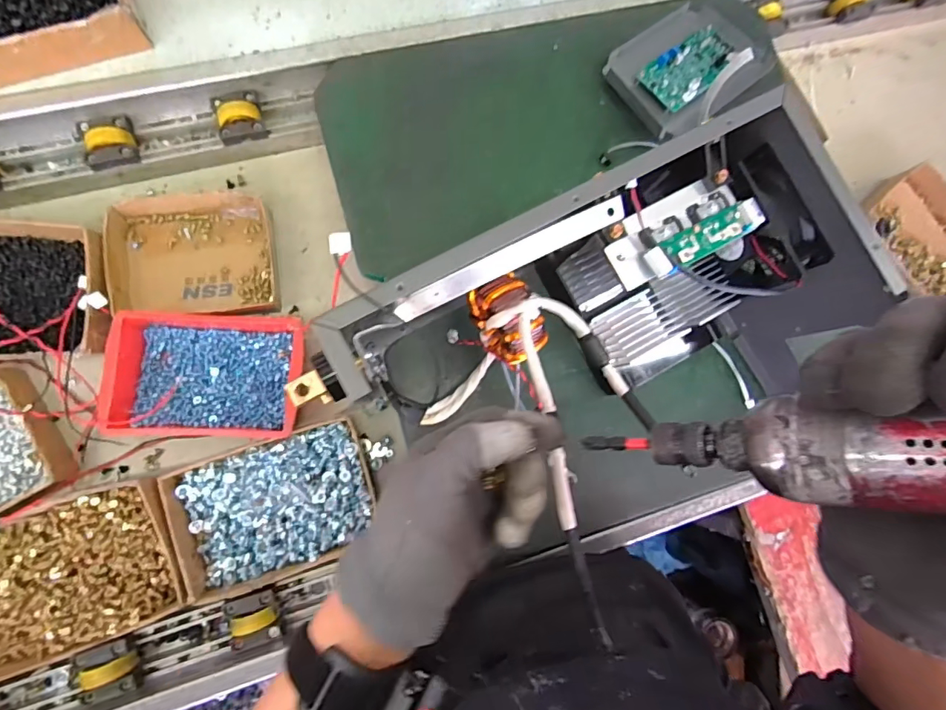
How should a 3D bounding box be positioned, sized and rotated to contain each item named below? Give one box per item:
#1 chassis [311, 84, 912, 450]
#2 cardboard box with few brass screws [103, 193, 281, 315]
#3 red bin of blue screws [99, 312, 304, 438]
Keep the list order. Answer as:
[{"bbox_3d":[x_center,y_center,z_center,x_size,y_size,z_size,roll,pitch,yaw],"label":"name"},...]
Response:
[{"bbox_3d":[0.110,-0.029,0.450,0.424,0.207,0.191,-27,88,-9],"label":"chassis"},{"bbox_3d":[-0.333,-0.122,0.577,0.179,0.039,0.148,-5,85,-8],"label":"cardboard box with few brass screws"},{"bbox_3d":[-0.305,0.022,0.555,0.196,0.048,0.142,2,84,-7],"label":"red bin of blue screws"}]

